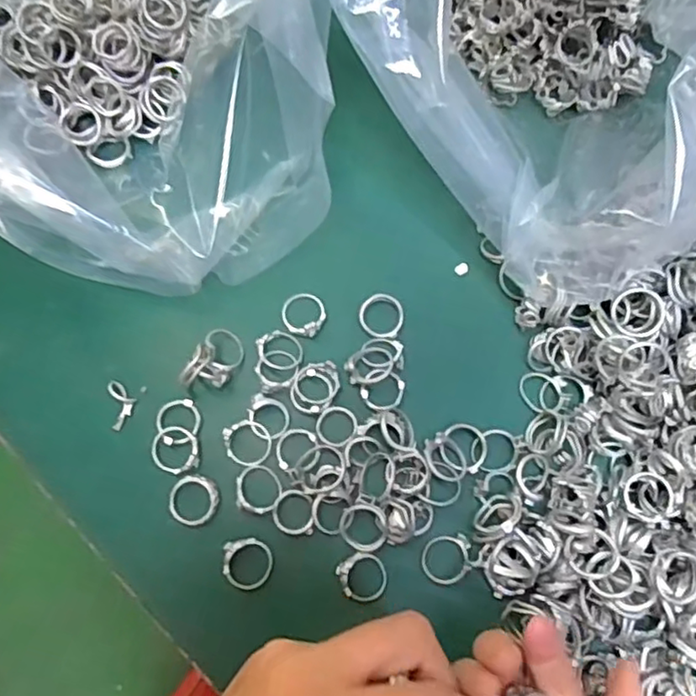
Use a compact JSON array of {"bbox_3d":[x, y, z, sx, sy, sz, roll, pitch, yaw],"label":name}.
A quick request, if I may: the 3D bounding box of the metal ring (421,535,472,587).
[{"bbox_3d":[0.044,0.094,0.290,0.022,0.007,0.021,-3,68,7],"label":"metal ring"}]

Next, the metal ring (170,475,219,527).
[{"bbox_3d":[-0.071,0.070,0.298,0.022,0.004,0.023,0,76,1],"label":"metal ring"}]

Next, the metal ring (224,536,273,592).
[{"bbox_3d":[-0.045,0.097,0.291,0.022,0.006,0.022,0,76,1],"label":"metal ring"}]

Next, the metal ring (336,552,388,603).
[{"bbox_3d":[0.007,0.102,0.290,0.021,0.006,0.022,0,76,1],"label":"metal ring"}]

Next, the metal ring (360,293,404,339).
[{"bbox_3d":[0.017,-0.016,0.322,0.022,0.005,0.021,0,76,1],"label":"metal ring"}]

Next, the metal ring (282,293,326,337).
[{"bbox_3d":[-0.022,-0.017,0.324,0.021,0.008,0.025,-24,77,-4],"label":"metal ring"}]

